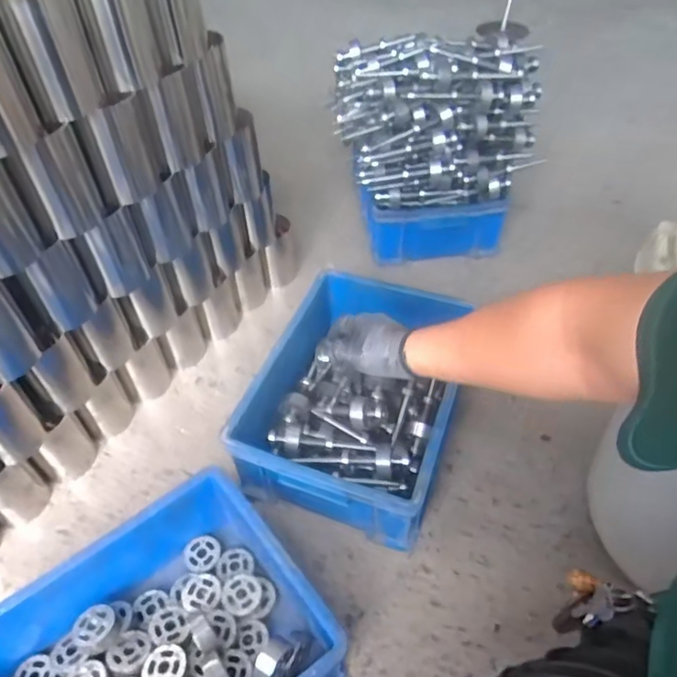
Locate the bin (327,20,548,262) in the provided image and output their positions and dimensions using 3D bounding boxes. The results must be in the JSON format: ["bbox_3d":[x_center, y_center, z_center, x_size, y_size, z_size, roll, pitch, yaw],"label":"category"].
[{"bbox_3d":[0.202,-0.410,1.220,0.407,0.384,0.242,-2,48,0],"label":"bin"}]

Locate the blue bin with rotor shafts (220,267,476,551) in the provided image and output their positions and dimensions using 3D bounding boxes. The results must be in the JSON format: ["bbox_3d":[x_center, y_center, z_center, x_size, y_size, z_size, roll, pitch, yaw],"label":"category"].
[{"bbox_3d":[0.038,0.091,0.953,0.308,0.147,0.428,13,50,14],"label":"blue bin with rotor shafts"}]

